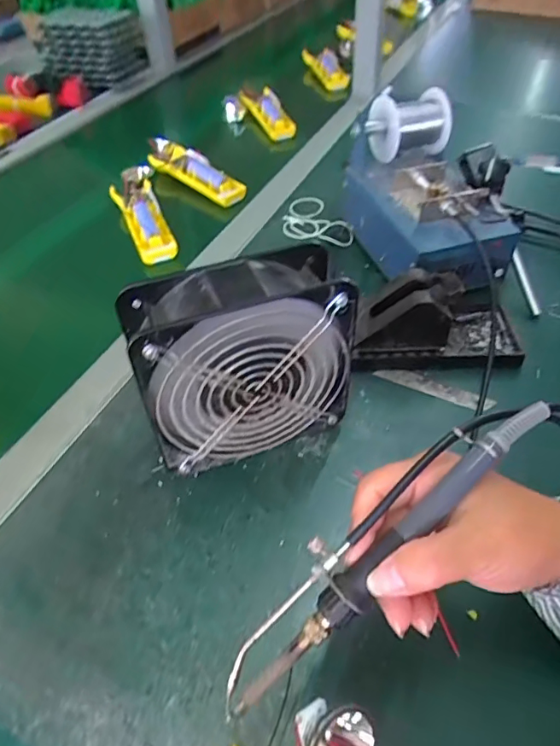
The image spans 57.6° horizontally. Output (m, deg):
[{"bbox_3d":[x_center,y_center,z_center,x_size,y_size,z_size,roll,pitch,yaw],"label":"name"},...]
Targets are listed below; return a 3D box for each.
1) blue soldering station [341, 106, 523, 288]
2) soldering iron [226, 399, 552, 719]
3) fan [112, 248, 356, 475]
[{"bbox_3d":[0.161,-0.172,0.564,0.124,0.095,0.210,-12,47,-10],"label":"blue soldering station"},{"bbox_3d":[0.047,0.081,0.245,0.203,0.018,0.031,-43,57,-3],"label":"soldering iron"},{"bbox_3d":[-0.027,-0.004,0.368,0.147,0.149,0.061,-17,48,-14],"label":"fan"}]

